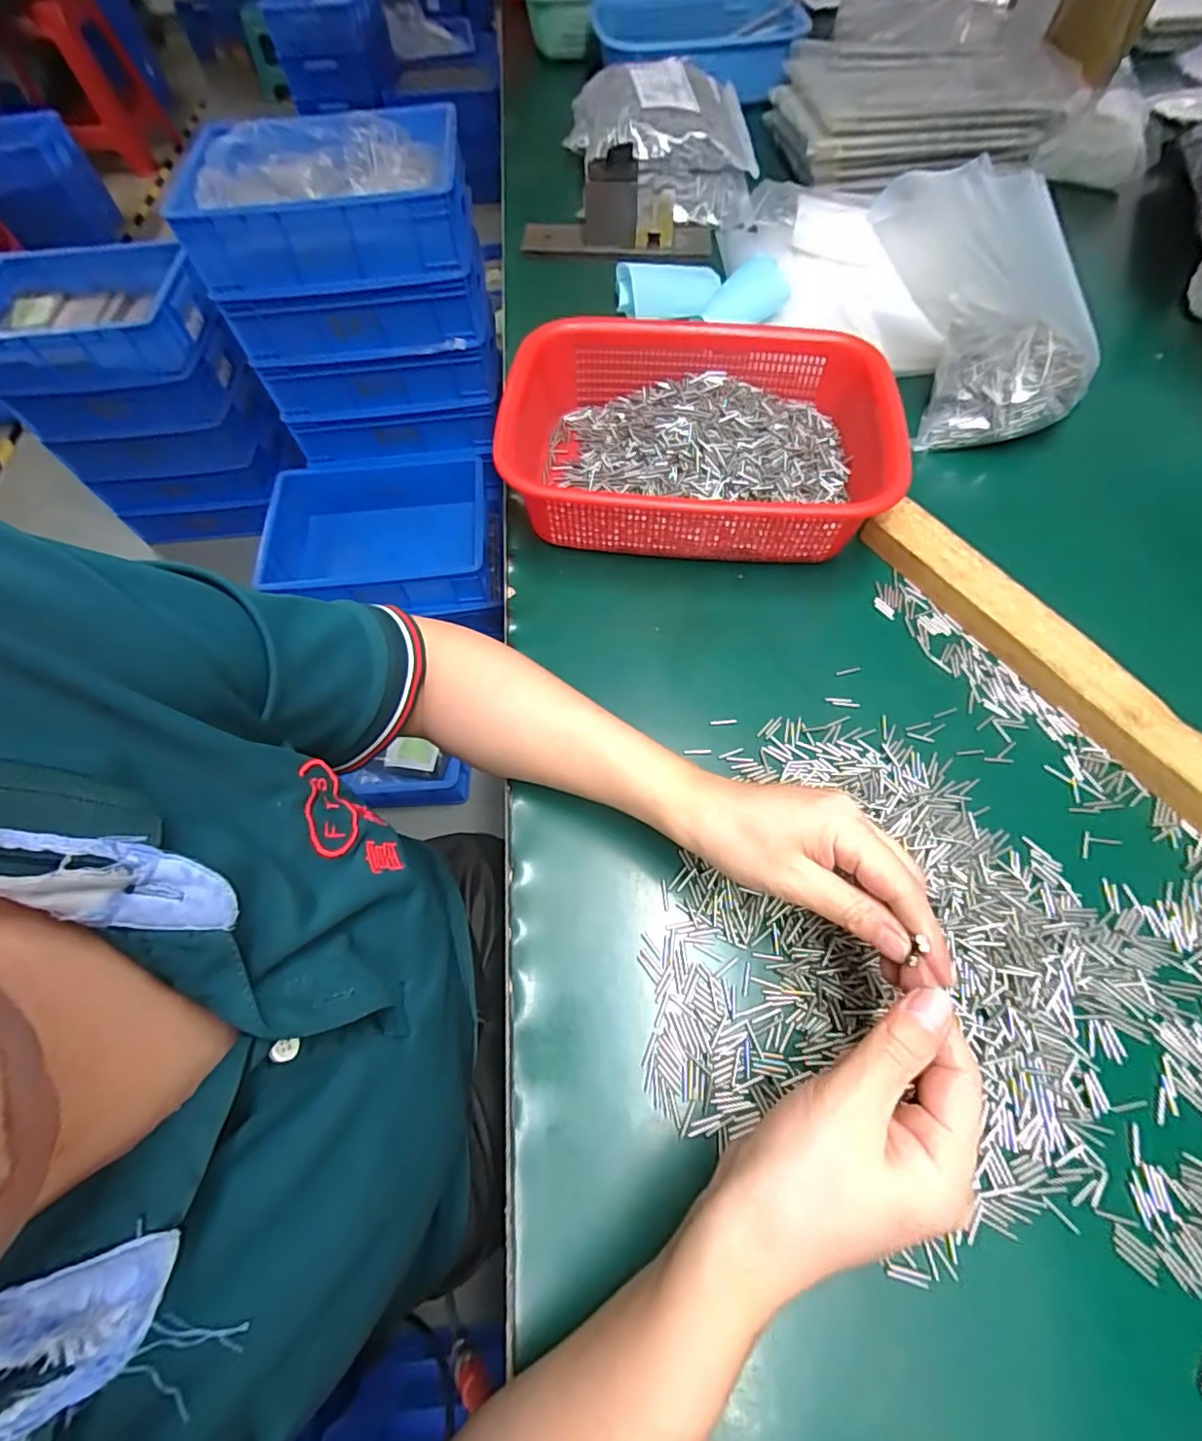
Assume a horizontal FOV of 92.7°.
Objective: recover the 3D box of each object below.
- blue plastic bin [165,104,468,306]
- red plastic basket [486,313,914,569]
[{"bbox_3d":[-0.432,-0.838,0.927,0.420,0.120,0.281,-9,64,-1],"label":"blue plastic bin"},{"bbox_3d":[0.080,-0.223,0.459,0.281,0.079,0.208,3,64,5],"label":"red plastic basket"}]

